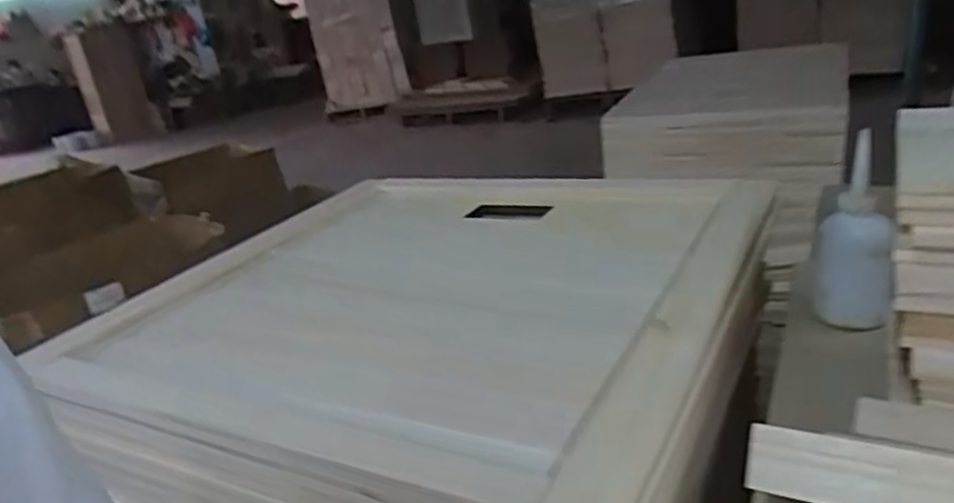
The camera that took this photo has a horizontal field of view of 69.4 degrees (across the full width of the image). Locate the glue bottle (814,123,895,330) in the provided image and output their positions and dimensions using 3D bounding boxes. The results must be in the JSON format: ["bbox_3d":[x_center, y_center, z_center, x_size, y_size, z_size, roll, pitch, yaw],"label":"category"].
[{"bbox_3d":[0.319,-0.009,0.587,0.058,0.148,0.042,2,24,27],"label":"glue bottle"}]

